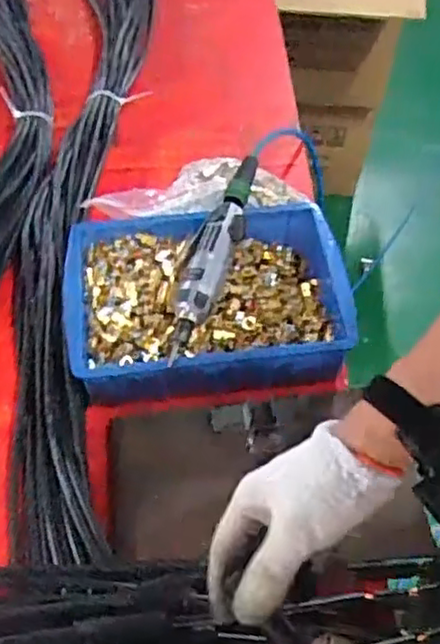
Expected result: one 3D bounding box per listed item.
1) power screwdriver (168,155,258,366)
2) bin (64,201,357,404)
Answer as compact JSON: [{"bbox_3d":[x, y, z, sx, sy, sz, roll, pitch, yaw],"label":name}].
[{"bbox_3d":[-0.007,-0.081,0.746,0.051,0.038,0.282,14,56,8],"label":"power screwdriver"},{"bbox_3d":[-0.017,-0.028,0.763,0.298,0.068,0.210,-5,56,-6],"label":"bin"}]

